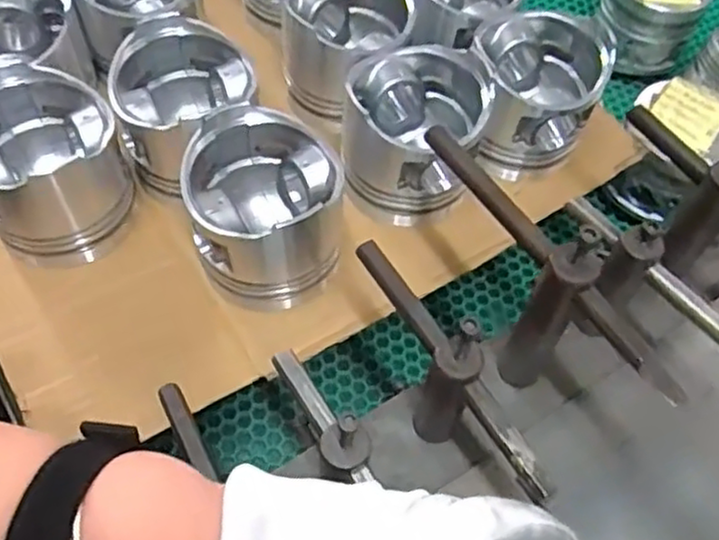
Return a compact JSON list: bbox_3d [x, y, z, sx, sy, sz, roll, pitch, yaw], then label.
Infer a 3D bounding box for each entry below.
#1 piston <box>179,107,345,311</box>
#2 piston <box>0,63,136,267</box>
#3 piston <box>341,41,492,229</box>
[{"bbox_3d":[-0.054,-0.035,0.425,0.085,0.076,0.090,2,59,-3],"label":"piston"},{"bbox_3d":[-0.188,-0.063,0.432,0.085,0.078,0.090,-24,63,-17],"label":"piston"},{"bbox_3d":[0.035,-0.092,0.471,0.086,0.079,0.092,2,59,-3],"label":"piston"}]

